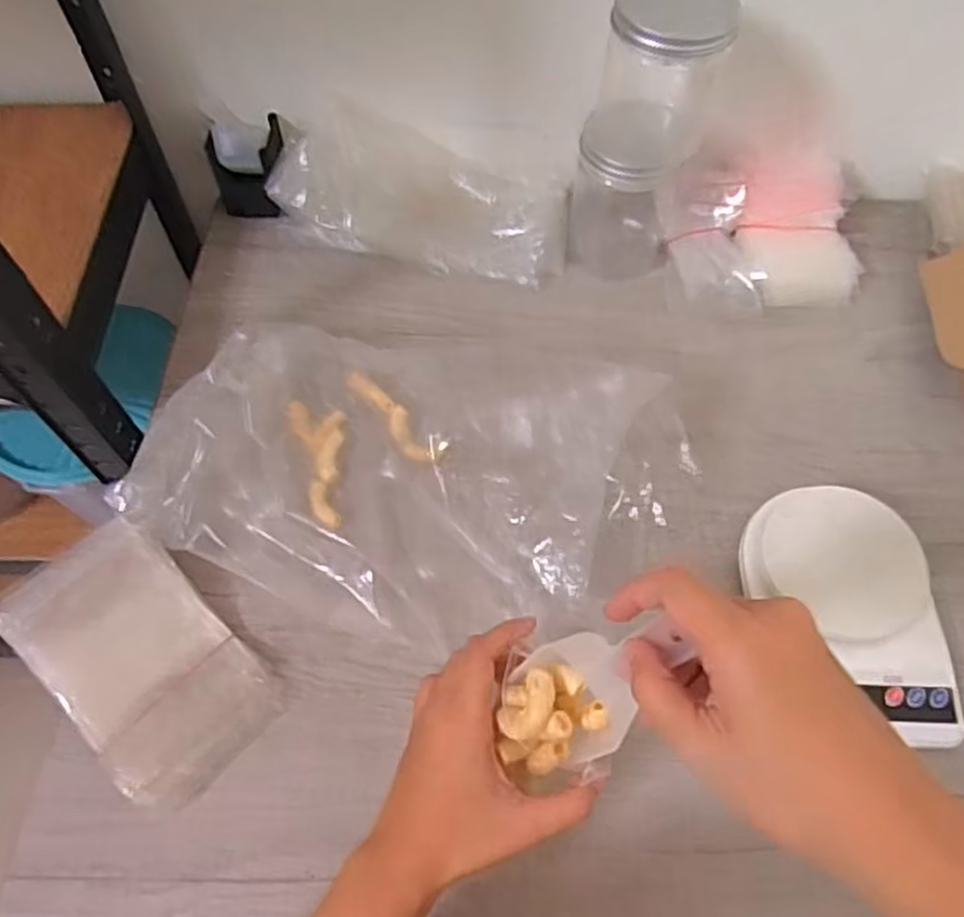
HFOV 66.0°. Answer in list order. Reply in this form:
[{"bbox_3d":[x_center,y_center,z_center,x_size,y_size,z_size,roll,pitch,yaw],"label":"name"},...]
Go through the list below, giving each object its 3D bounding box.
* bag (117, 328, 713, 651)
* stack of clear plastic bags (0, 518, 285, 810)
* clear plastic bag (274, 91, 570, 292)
[{"bbox_3d":[-0.046,0.013,0.546,0.406,0.072,0.229,10,60,5],"label":"bag"},{"bbox_3d":[-0.225,0.132,0.490,0.104,0.021,0.178,-42,84,-19],"label":"stack of clear plastic bags"},{"bbox_3d":[-0.053,-0.244,0.694,0.271,0.078,0.113,17,61,9],"label":"clear plastic bag"}]

